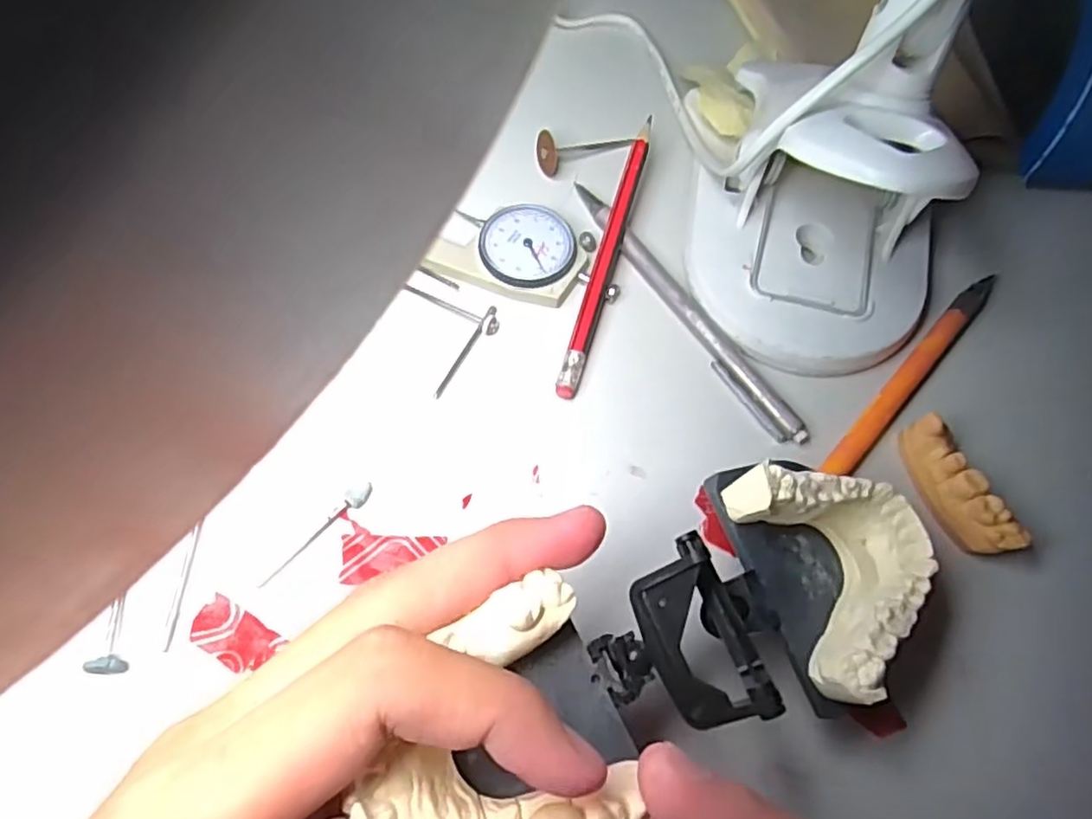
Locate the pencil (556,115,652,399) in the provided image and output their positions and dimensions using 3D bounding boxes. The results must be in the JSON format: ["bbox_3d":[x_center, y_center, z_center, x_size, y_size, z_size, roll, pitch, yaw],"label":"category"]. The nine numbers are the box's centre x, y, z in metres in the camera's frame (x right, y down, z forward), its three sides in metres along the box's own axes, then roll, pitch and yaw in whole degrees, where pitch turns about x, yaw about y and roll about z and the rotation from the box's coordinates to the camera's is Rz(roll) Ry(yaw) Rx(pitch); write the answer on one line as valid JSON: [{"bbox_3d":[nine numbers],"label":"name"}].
[{"bbox_3d":[0.025,-0.063,0.269,0.008,0.012,0.129,16,64,4],"label":"pencil"}]

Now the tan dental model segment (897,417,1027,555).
[{"bbox_3d":[0.139,0.027,0.231,0.013,0.018,0.049,-20,67,-13],"label":"tan dental model segment"}]

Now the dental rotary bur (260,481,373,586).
[{"bbox_3d":[-0.074,0.041,0.221,0.005,0.004,0.045,39,68,14],"label":"dental rotary bur"}]

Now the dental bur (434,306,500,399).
[{"bbox_3d":[-0.028,-0.021,0.255,0.007,0.004,0.043,26,65,9],"label":"dental bur"}]

